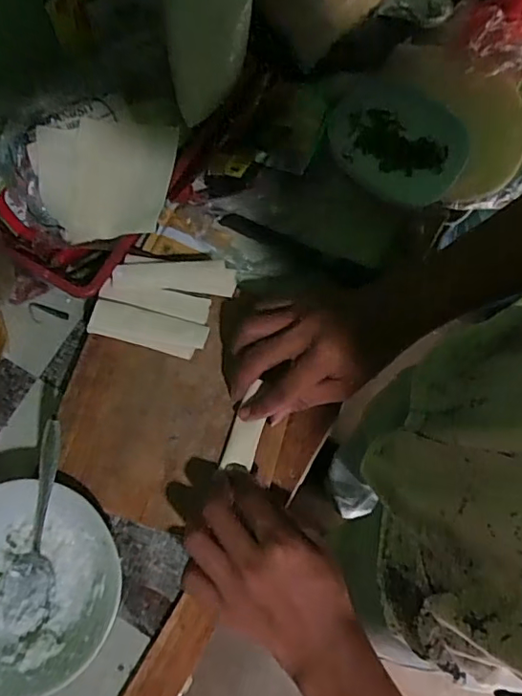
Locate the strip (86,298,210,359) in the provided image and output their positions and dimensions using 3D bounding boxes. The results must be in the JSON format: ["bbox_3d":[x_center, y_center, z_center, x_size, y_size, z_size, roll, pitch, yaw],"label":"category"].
[{"bbox_3d":[-0.099,-0.018,0.471,0.102,0.010,0.033,15,75,2],"label":"strip"}]

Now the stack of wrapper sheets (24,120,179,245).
[{"bbox_3d":[-0.138,-0.154,0.484,0.122,0.008,0.103,-8,93,-6],"label":"stack of wrapper sheets"}]

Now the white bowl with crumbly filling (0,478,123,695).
[{"bbox_3d":[-0.190,0.184,0.425,0.147,0.045,0.151,0,75,-2],"label":"white bowl with crumbly filling"}]

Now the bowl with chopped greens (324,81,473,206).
[{"bbox_3d":[0.141,-0.208,0.549,0.141,0.030,0.121,16,75,2],"label":"bowl with chopped greens"}]

